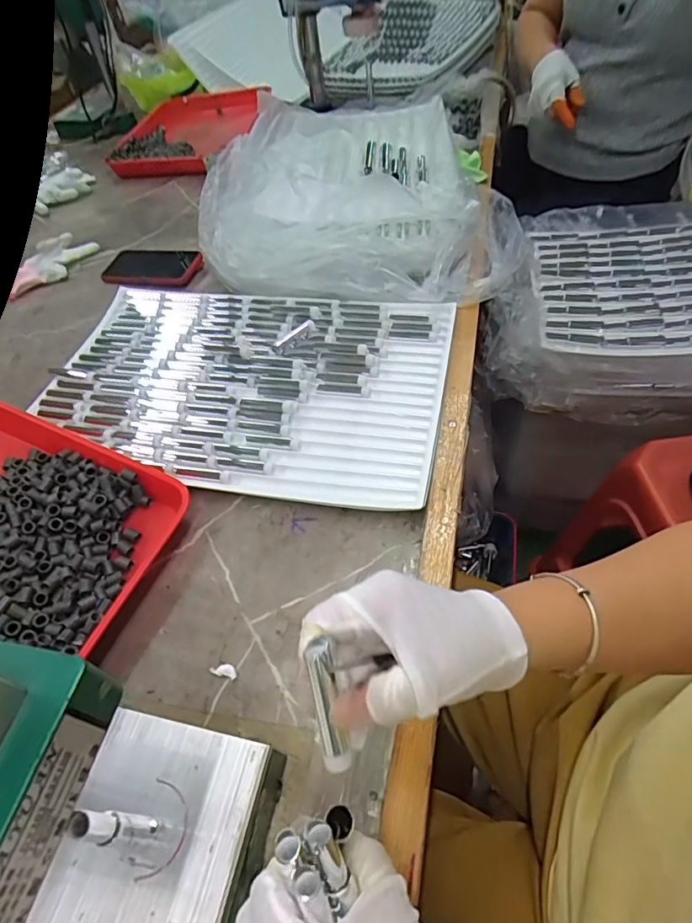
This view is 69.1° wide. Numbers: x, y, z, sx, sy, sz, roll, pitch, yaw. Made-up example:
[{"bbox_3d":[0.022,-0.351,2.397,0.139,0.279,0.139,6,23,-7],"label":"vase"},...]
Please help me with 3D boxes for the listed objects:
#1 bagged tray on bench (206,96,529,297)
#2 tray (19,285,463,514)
[{"bbox_3d":[0.023,-0.454,0.820,0.484,0.106,0.562,4,53,11],"label":"bagged tray on bench"},{"bbox_3d":[-0.127,-0.107,0.605,0.479,0.019,0.310,7,54,14],"label":"tray"}]

